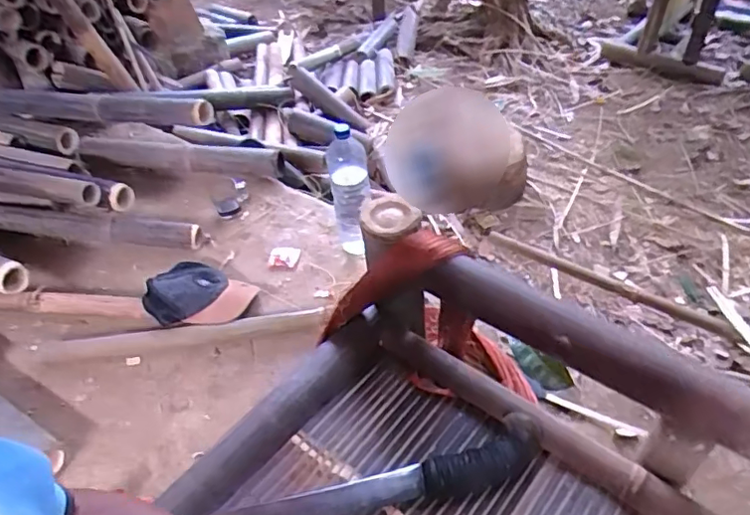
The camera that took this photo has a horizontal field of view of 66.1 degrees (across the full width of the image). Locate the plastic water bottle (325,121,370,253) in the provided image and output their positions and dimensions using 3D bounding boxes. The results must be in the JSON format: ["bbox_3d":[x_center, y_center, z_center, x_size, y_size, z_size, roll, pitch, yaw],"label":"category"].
[{"bbox_3d":[-0.053,-0.141,1.300,0.087,0.310,0.079,-9,44,-4],"label":"plastic water bottle"}]

